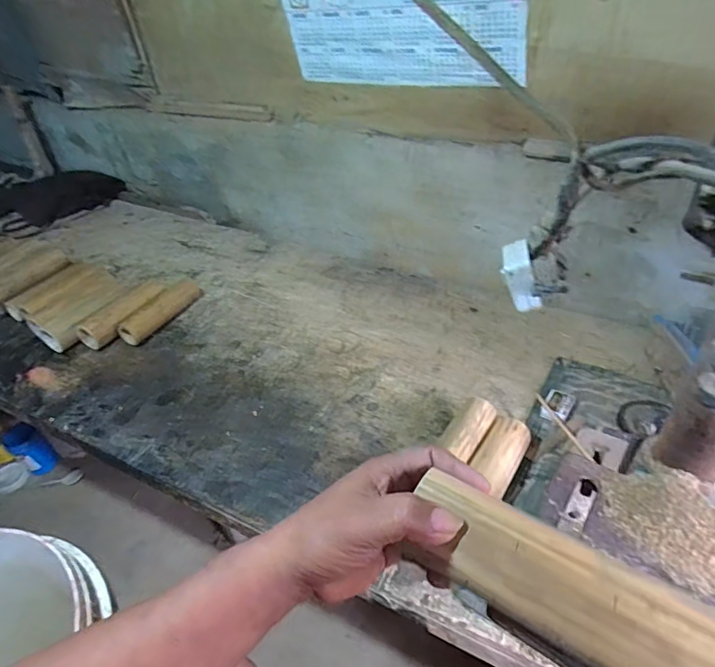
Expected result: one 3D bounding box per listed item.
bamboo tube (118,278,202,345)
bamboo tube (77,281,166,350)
[{"bbox_3d":[-0.391,-0.050,0.967,0.056,0.043,0.202,11,41,18],"label":"bamboo tube"},{"bbox_3d":[-0.453,-0.044,0.952,0.063,0.053,0.192,17,43,24],"label":"bamboo tube"}]

